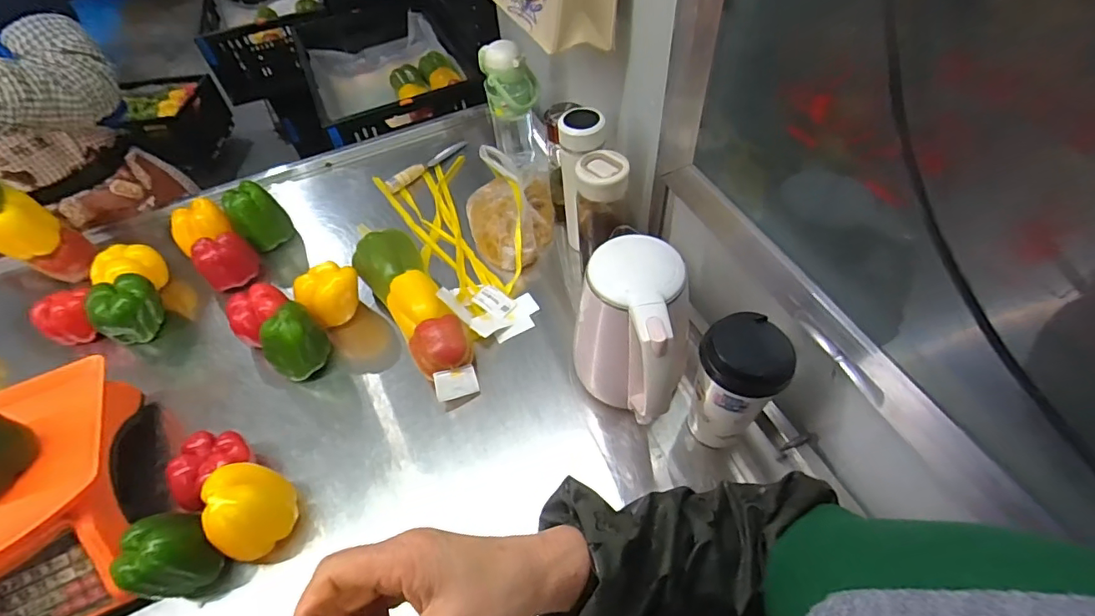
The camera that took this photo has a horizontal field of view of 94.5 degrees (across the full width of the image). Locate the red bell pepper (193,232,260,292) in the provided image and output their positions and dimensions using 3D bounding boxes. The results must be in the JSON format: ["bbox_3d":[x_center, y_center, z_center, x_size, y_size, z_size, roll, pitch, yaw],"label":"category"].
[{"bbox_3d":[-0.542,-0.083,0.850,0.087,0.078,0.070,-36,59,-21],"label":"red bell pepper"}]

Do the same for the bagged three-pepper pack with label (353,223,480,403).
[{"bbox_3d":[-0.193,0.000,0.755,0.093,0.082,0.307,-31,58,-18],"label":"bagged three-pepper pack with label"}]

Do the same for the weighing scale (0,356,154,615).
[{"bbox_3d":[-0.618,0.240,0.564,0.282,0.106,0.280,-25,56,-14],"label":"weighing scale"}]

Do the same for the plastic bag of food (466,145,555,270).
[{"bbox_3d":[-0.062,-0.170,0.872,0.149,0.075,0.236,-12,54,-5],"label":"plastic bag of food"}]

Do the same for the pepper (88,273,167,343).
[{"bbox_3d":[-0.659,0.002,0.794,0.078,0.079,0.084,-9,54,-3],"label":"pepper"}]

